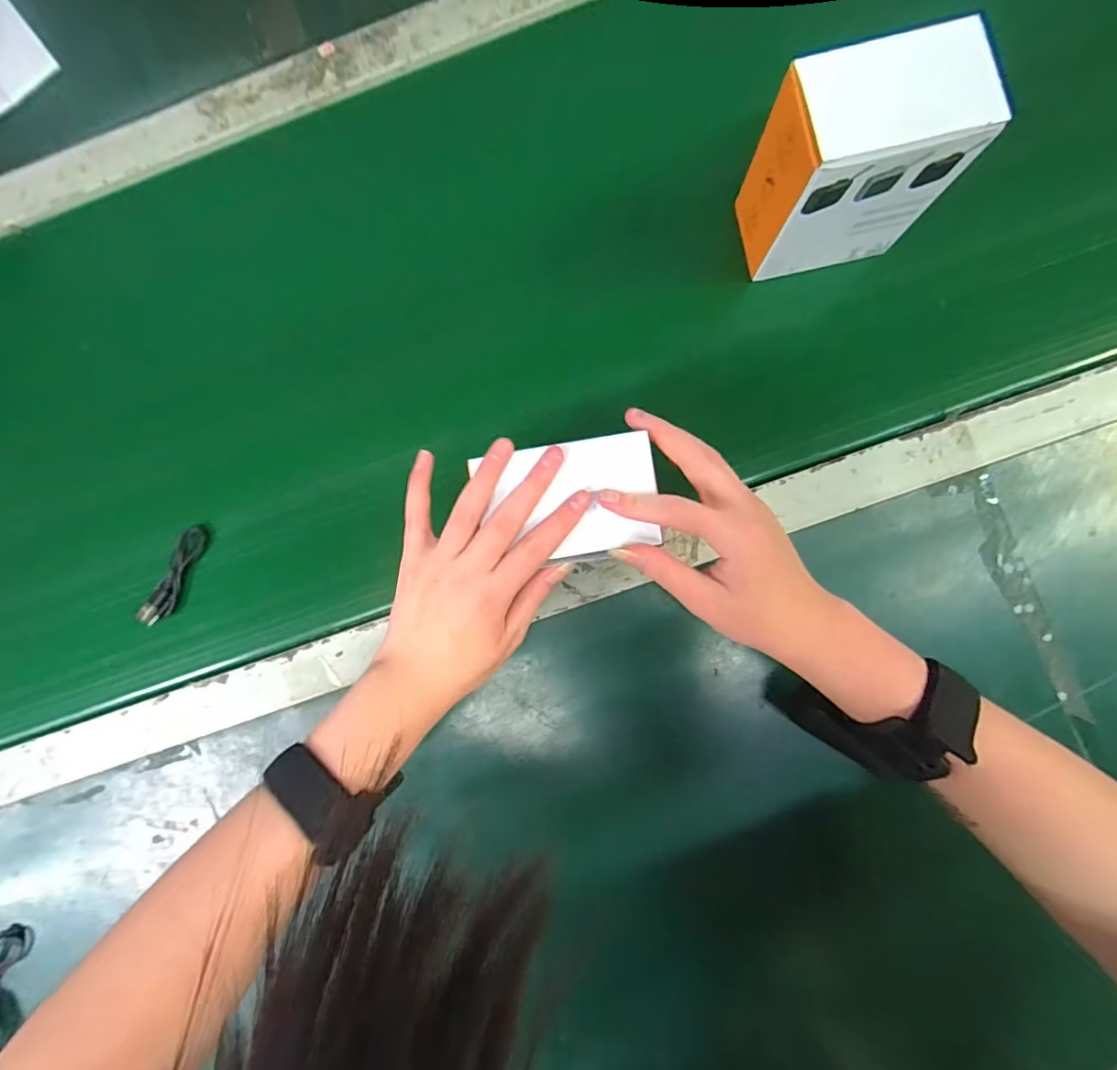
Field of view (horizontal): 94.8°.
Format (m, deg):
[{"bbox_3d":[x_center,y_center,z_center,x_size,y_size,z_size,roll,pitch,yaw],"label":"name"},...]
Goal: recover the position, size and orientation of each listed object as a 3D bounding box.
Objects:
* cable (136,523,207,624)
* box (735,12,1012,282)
[{"bbox_3d":[-0.290,0.031,0.389,0.017,0.018,0.078,28,91,4],"label":"cable"},{"bbox_3d":[0.179,-0.227,0.319,0.100,0.112,0.064,-10,88,4],"label":"box"}]

